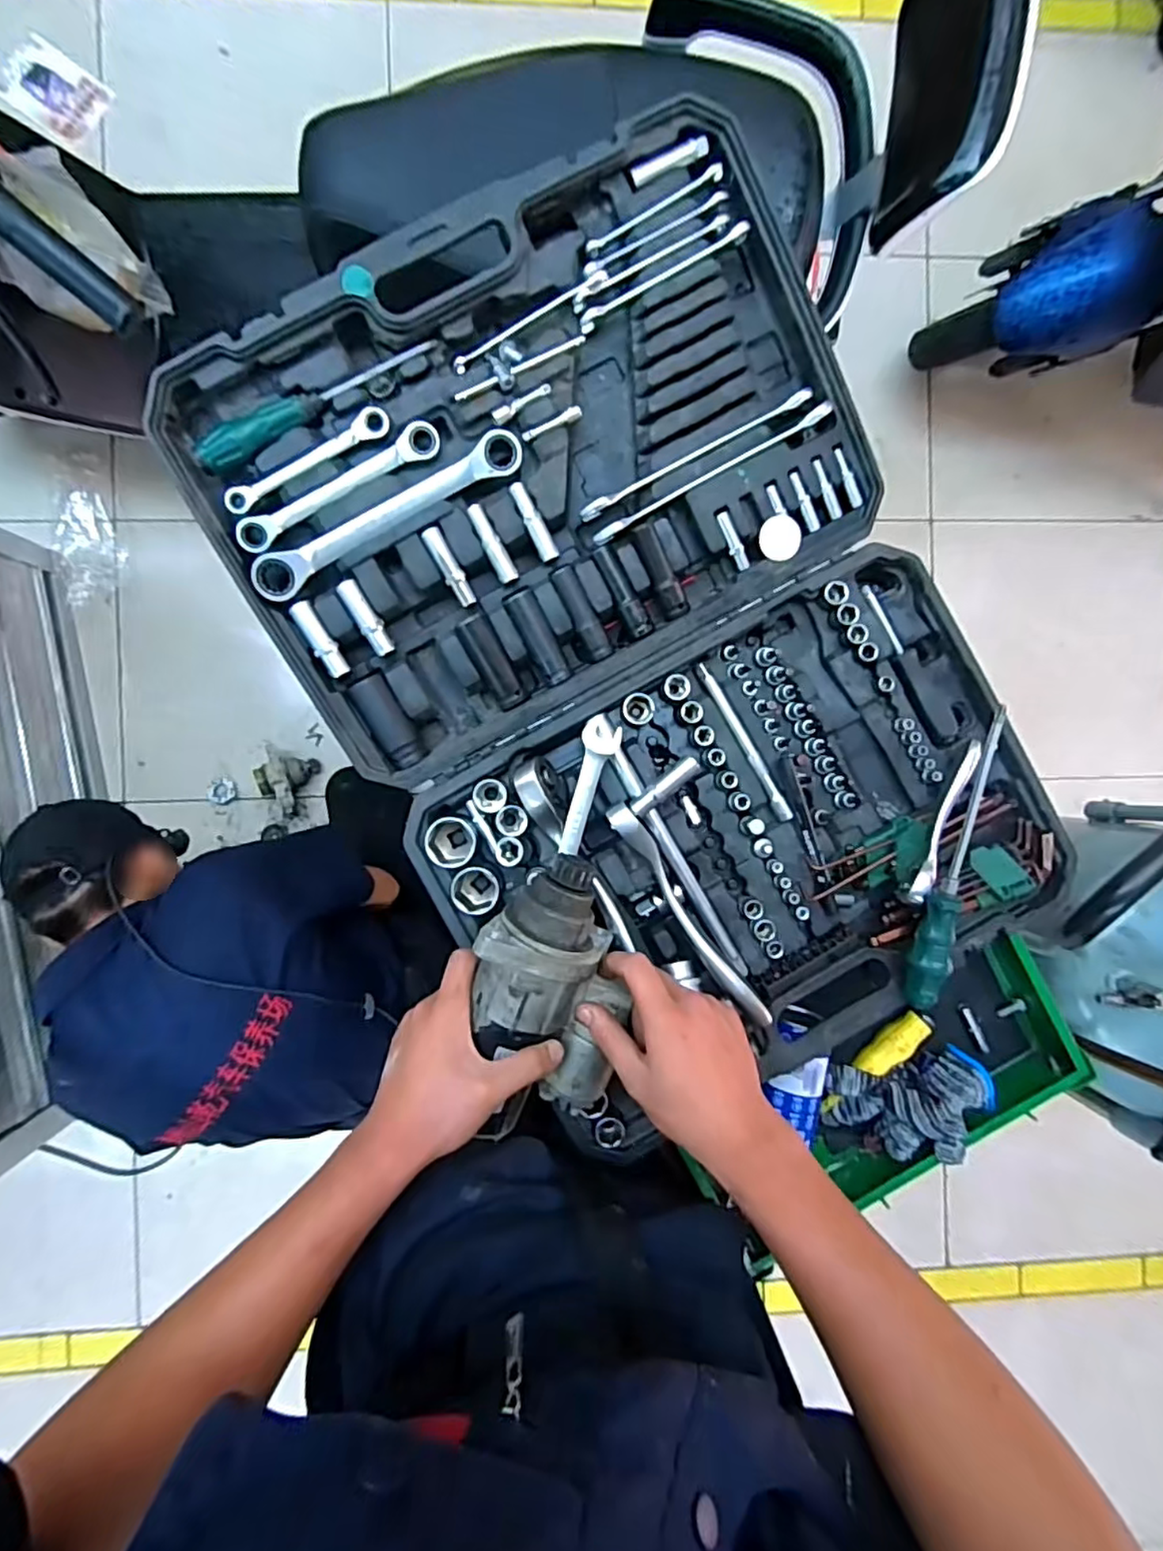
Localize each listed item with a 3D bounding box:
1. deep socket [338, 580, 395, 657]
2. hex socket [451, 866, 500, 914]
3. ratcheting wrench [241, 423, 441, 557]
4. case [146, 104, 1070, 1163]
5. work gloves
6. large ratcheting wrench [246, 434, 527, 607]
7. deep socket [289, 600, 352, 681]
[{"bbox_3d":[-0.172,-0.127,0.511,0.016,0.015,0.065,-28,106,-3],"label":"deep socket"},{"bbox_3d":[-0.089,0.096,0.540,0.039,0.037,0.037,34,89,-4],"label":"hex socket"},{"bbox_3d":[-0.186,-0.221,0.487,0.169,0.012,0.026,-31,93,-3],"label":"ratcheting wrench"},{"bbox_3d":[0.055,-0.096,0.518,0.500,0.091,0.702,-29,93,-3],"label":"case"},{"bbox_3d":[0.316,0.317,0.607,0.148,0.063,0.083,-7,91,-4],"label":"work gloves"},{"bbox_3d":[-0.151,-0.204,0.493,0.229,0.021,0.033,-30,93,-3],"label":"large ratcheting wrench"},{"bbox_3d":[-0.210,-0.110,0.510,0.017,0.016,0.065,-28,92,-3],"label":"deep socket"}]

